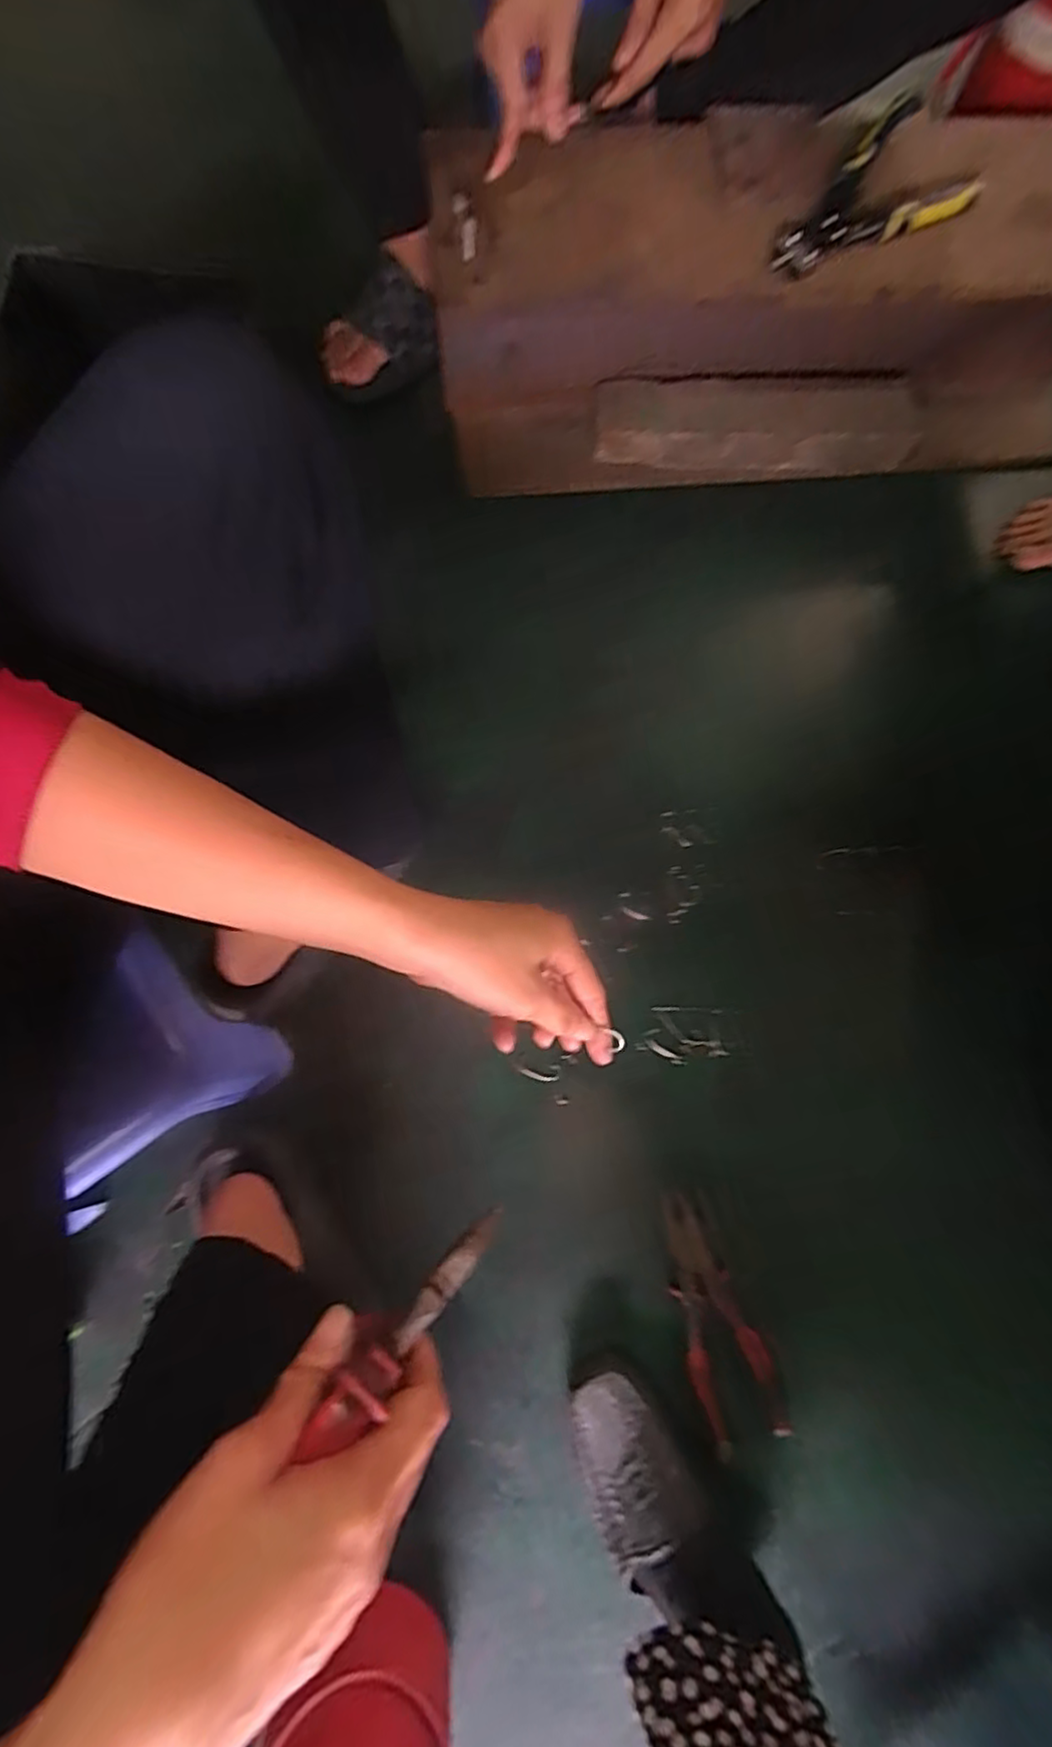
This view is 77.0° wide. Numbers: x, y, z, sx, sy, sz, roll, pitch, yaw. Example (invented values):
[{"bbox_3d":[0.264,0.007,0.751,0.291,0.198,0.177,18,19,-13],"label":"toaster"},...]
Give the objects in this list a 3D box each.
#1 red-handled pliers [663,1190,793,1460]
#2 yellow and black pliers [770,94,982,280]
[{"bbox_3d":[0.156,0.372,0.554,0.064,0.020,0.184,-17,80,-5],"label":"red-handled pliers"},{"bbox_3d":[0.300,-0.570,0.563,0.098,0.033,0.203,44,81,7],"label":"yellow and black pliers"}]

